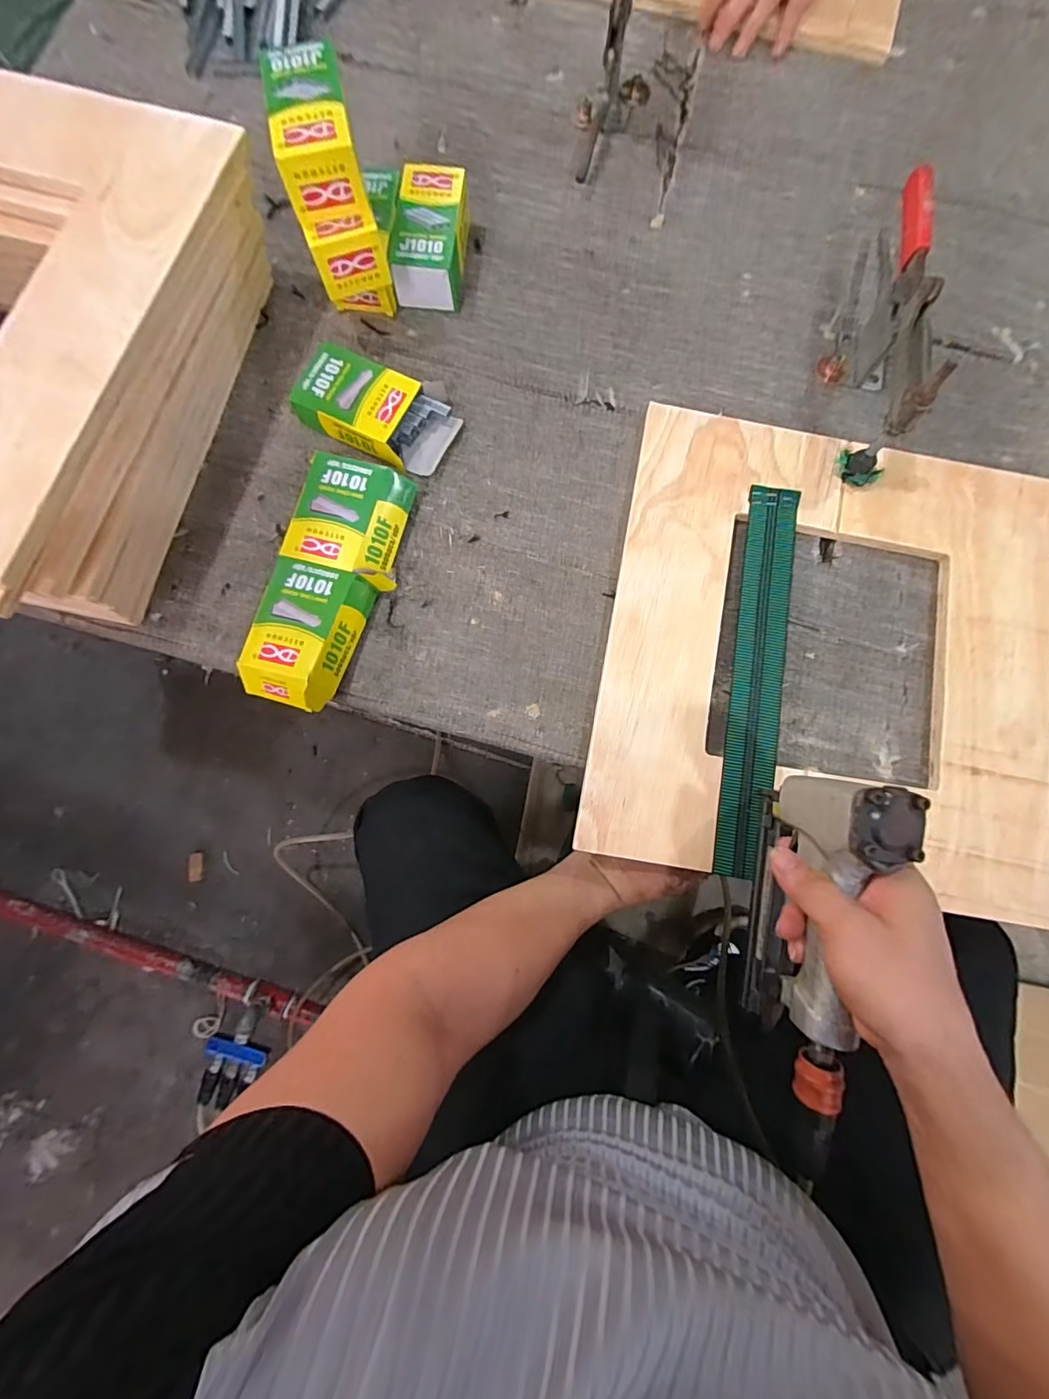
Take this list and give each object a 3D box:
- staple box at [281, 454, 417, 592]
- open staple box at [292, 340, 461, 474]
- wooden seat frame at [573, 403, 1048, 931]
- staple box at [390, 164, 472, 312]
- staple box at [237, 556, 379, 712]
[{"bbox_3d":[-0.165,-0.172,0.501,0.104,0.031,0.116,13,80,3],"label":"staple box"},{"bbox_3d":[-0.147,-0.289,0.521,0.156,0.037,0.093,18,80,4],"label":"open staple box"},{"bbox_3d":[0.278,-0.047,0.477,0.395,0.012,0.422,11,80,3],"label":"wooden seat frame"},{"bbox_3d":[-0.096,-0.480,0.547,0.064,0.053,0.126,6,79,2],"label":"staple box"},{"bbox_3d":[-0.200,-0.058,0.476,0.087,0.040,0.128,15,80,4],"label":"staple box"}]

